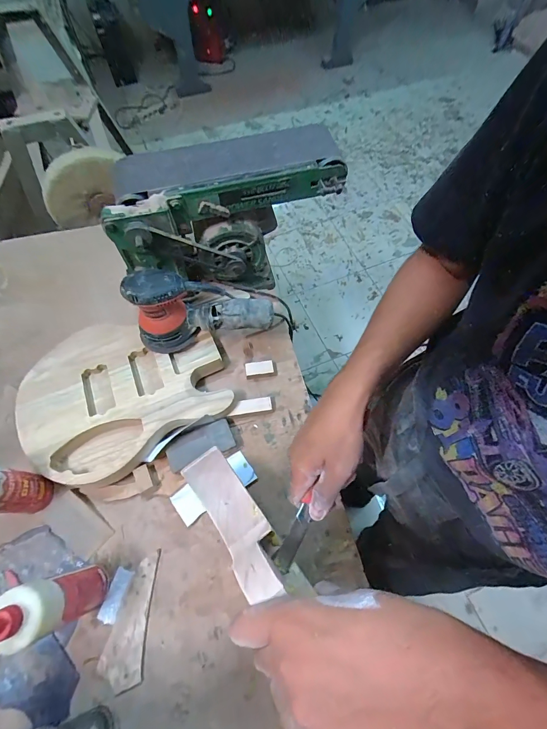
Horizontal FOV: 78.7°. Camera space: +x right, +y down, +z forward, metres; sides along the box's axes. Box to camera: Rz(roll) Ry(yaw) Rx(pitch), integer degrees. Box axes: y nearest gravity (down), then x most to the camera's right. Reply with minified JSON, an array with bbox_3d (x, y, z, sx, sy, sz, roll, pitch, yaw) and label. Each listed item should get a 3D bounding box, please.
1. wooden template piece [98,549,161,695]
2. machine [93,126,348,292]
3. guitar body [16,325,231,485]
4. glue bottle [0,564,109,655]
[{"bbox_3d":[-0.226,0.397,0.525,0.065,0.010,0.172,1,64,0],"label":"wooden template piece"},{"bbox_3d":[-0.092,-0.290,0.675,0.418,0.272,0.158,-14,65,-7],"label":"machine"},{"bbox_3d":[-0.293,0.039,0.654,0.377,0.043,0.311,-33,69,-15],"label":"guitar body"},{"bbox_3d":[-0.285,0.314,0.443,0.052,0.218,0.062,-18,66,-9],"label":"glue bottle"}]

